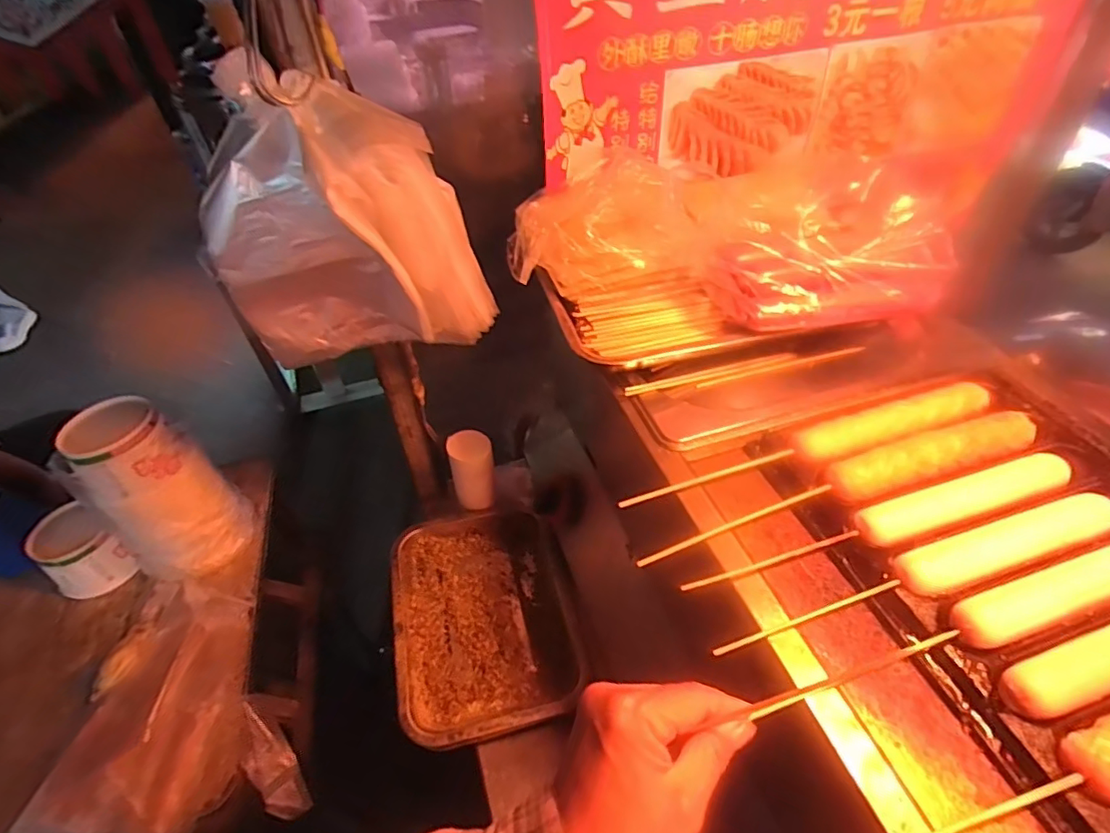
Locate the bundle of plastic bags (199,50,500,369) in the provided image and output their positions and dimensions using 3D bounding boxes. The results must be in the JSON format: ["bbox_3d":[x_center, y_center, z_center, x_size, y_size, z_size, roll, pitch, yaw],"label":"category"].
[{"bbox_3d":[-0.164,-0.138,0.455,0.212,0.215,0.079,2,46,7],"label":"bundle of plastic bags"}]

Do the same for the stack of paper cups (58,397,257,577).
[{"bbox_3d":[-0.489,0.095,0.702,0.112,0.224,0.126,26,53,28],"label":"stack of paper cups"}]

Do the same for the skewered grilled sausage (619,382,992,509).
[{"bbox_3d":[0.194,0.022,0.424,0.298,0.021,0.028,-14,46,-9],"label":"skewered grilled sausage"}]

